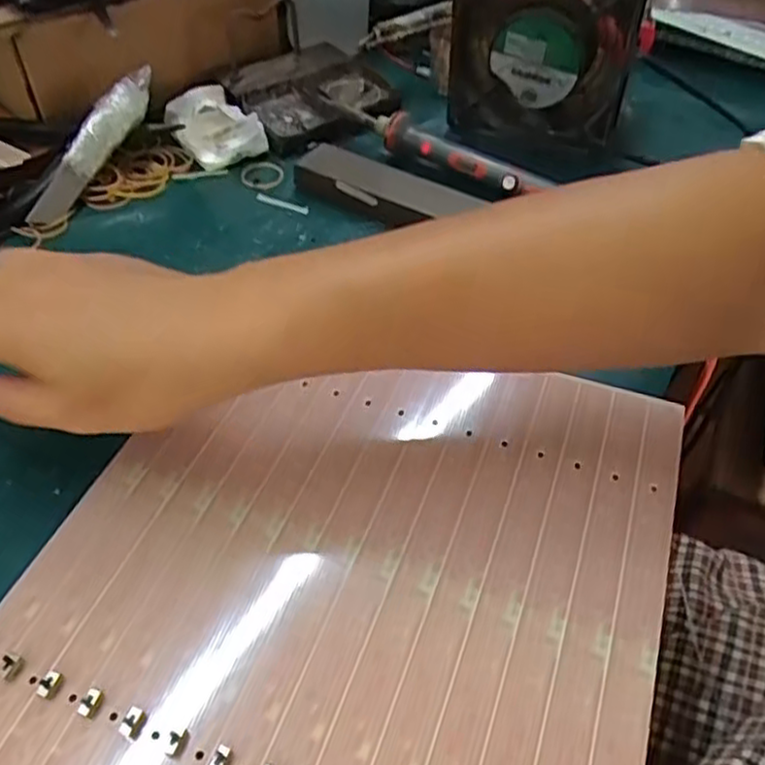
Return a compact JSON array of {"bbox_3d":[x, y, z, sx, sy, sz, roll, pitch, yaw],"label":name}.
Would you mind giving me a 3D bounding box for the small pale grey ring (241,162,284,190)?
[{"bbox_3d":[-0.085,-0.147,0.501,0.030,0.004,0.035,-5,46,-6],"label":"small pale grey ring"}]

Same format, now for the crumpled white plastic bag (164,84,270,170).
[{"bbox_3d":[-0.122,-0.186,0.516,0.052,0.036,0.081,-24,51,-23],"label":"crumpled white plastic bag"}]

